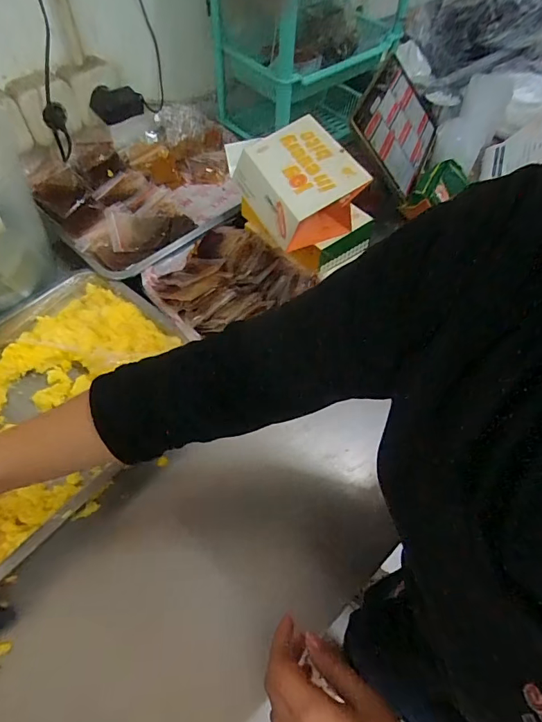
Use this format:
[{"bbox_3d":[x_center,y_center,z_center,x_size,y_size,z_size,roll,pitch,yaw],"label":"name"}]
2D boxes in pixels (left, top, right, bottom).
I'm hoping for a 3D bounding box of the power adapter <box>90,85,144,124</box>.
[{"bbox_3d":[-0.244,-0.411,0.708,0.075,0.039,0.033,-23,60,-17],"label":"power adapter"}]

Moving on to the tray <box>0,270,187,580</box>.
[{"bbox_3d":[-0.293,0.062,0.555,0.299,0.050,0.388,37,62,21],"label":"tray"}]

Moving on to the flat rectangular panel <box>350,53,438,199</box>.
[{"bbox_3d":[0.221,-0.418,0.772,0.022,0.163,0.238,-3,53,49],"label":"flat rectangular panel"}]

